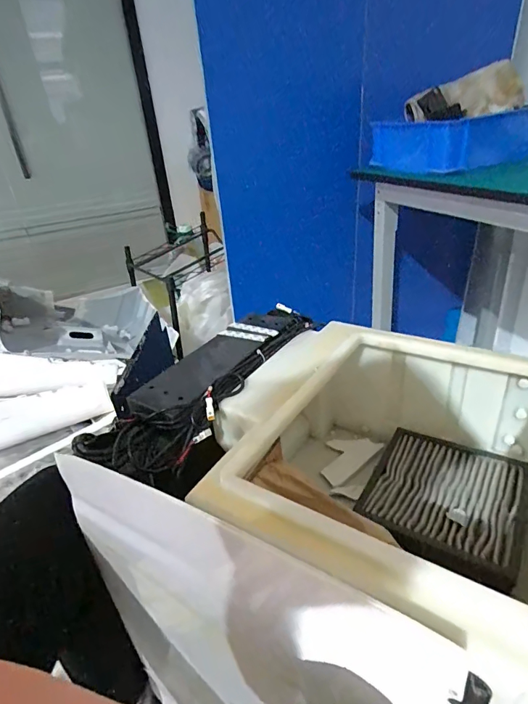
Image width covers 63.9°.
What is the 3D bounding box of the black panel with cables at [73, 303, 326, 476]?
[{"bbox_3d":[-0.065,0.028,0.579,0.134,0.043,0.384,14,35,29],"label":"black panel with cables"}]

